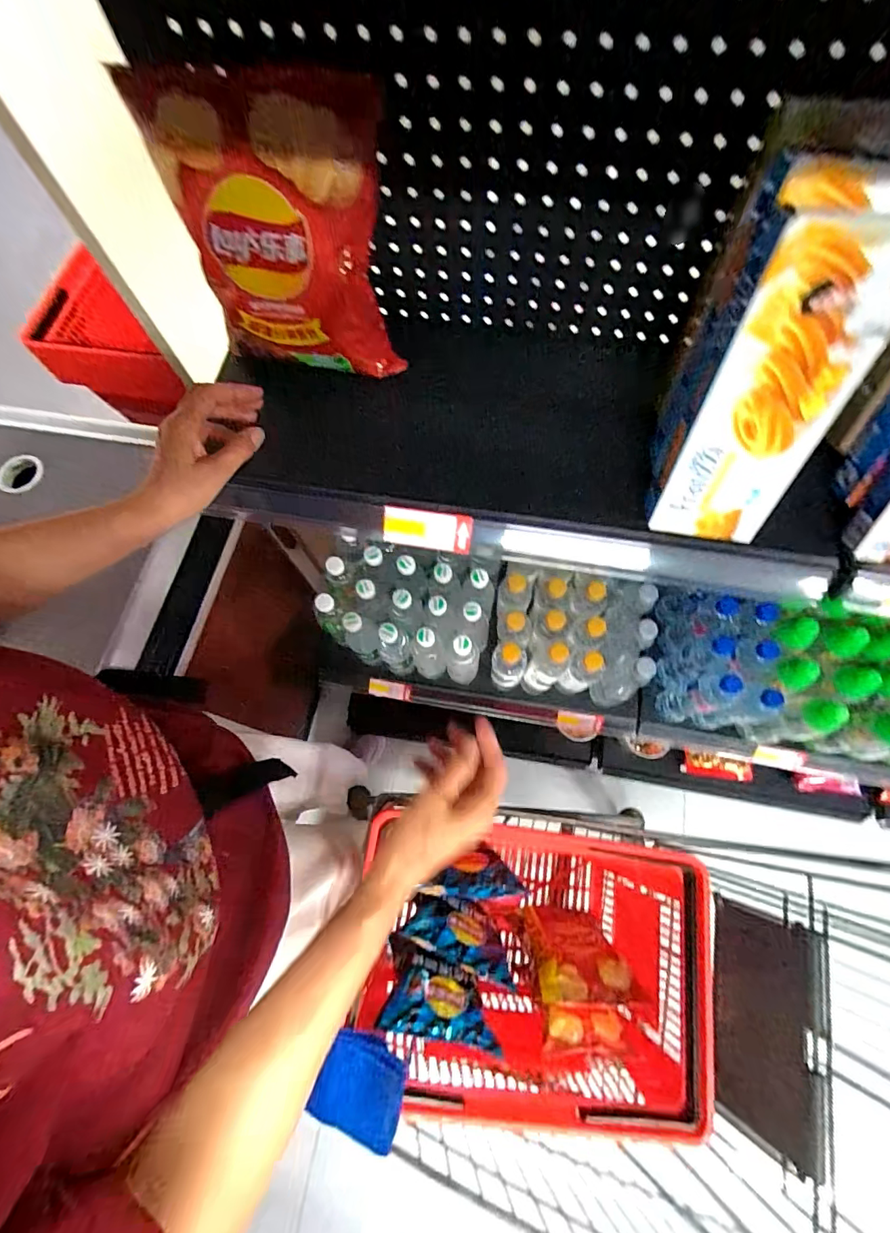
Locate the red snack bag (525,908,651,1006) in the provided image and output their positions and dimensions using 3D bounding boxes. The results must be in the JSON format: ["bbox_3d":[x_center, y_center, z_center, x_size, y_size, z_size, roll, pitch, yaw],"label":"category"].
[{"bbox_3d":[0.213,0.548,0.759,0.160,0.171,0.088,2,71,2],"label":"red snack bag"}]

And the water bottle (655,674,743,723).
[{"bbox_3d":[0.478,0.156,0.897,0.066,0.225,0.078,-24,72,-7],"label":"water bottle"}]

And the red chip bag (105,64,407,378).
[{"bbox_3d":[-0.156,-0.368,0.466,0.191,0.225,0.092,9,71,4],"label":"red chip bag"}]

